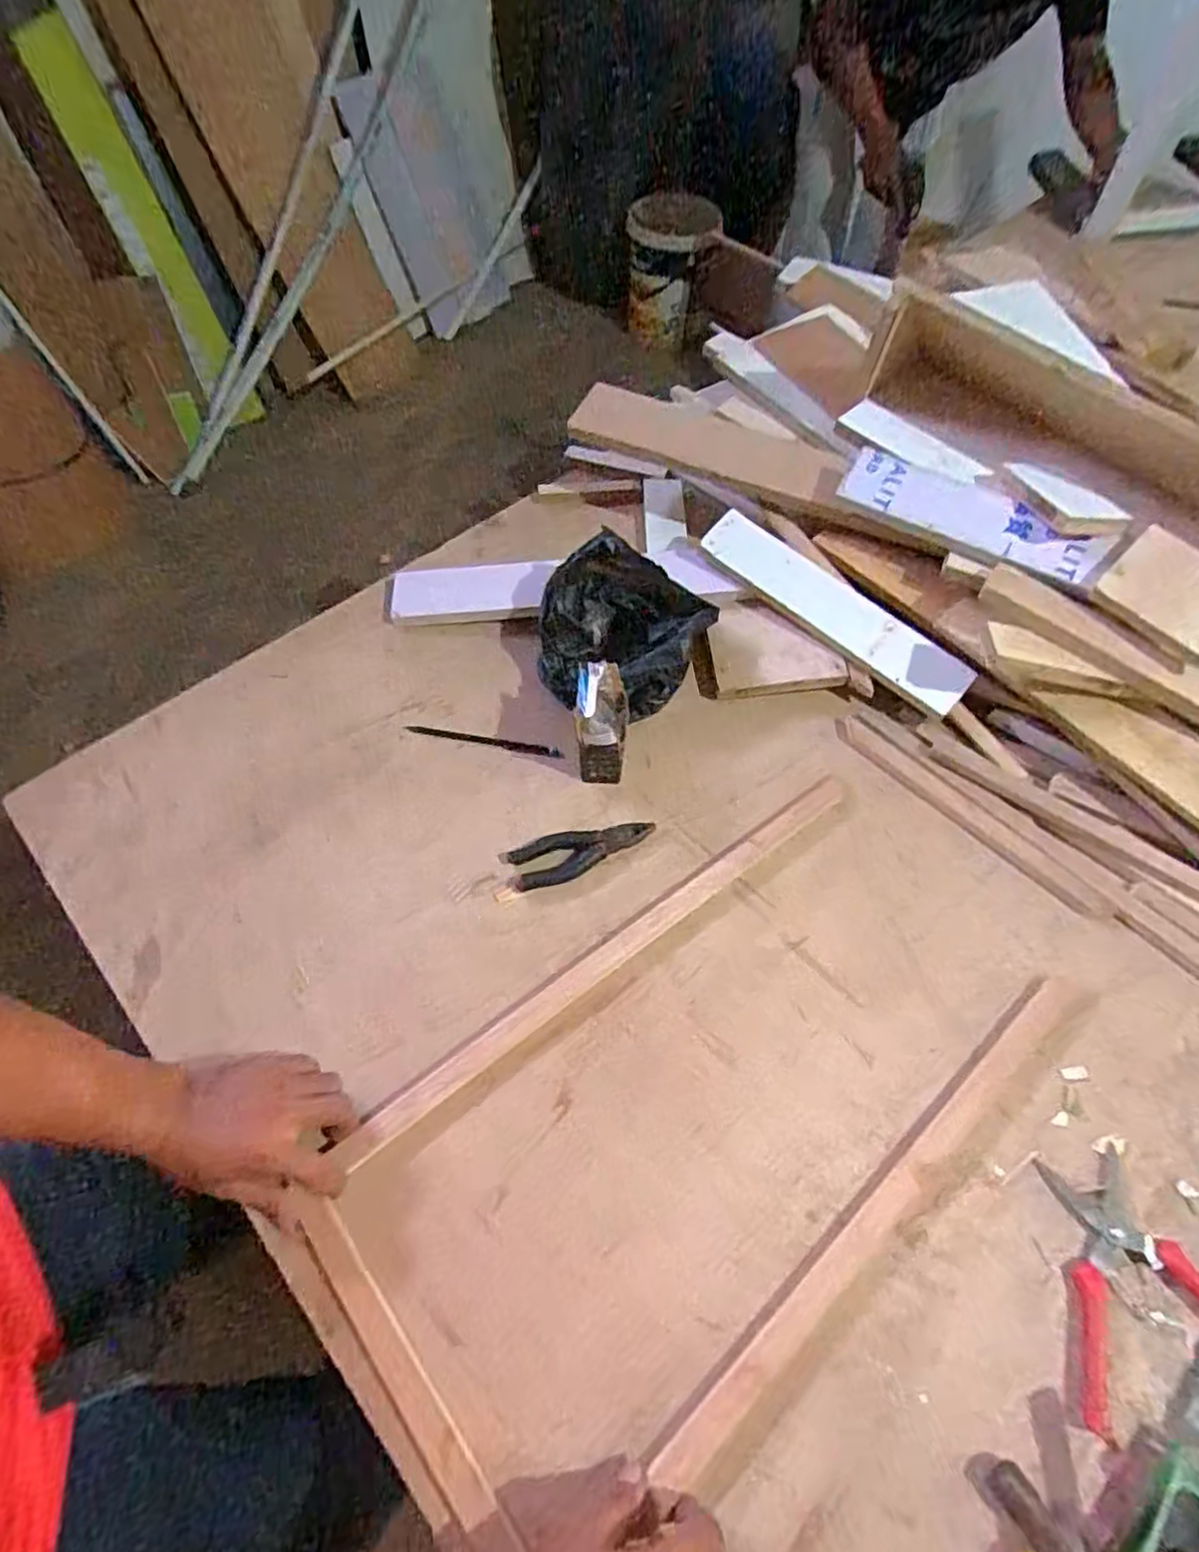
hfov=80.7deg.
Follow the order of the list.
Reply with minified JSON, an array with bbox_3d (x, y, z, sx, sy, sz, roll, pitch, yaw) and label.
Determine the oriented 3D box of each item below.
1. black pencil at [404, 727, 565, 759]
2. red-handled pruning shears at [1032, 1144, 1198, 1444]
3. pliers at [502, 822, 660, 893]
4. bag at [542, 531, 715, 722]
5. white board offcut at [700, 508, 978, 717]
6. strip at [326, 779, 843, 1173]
[{"bbox_3d":[-0.126,-0.039,0.773,0.176,0.010,0.013,11,59,4],"label":"black pencil"},{"bbox_3d":[0.397,0.375,0.529,0.142,0.023,0.154,-12,60,-9],"label":"red-handled pruning shears"},{"bbox_3d":[-0.019,0.077,0.711,0.150,0.010,0.050,-14,60,-11],"label":"pliers"},{"bbox_3d":[0.024,-0.158,0.782,0.187,0.098,0.167,9,59,3],"label":"bag"},{"bbox_3d":[0.265,-0.192,0.799,0.329,0.019,0.071,40,83,13],"label":"white board offcut"},{"bbox_3d":[0.024,0.154,0.655,0.557,0.011,0.030,-32,65,-18],"label":"strip"}]

